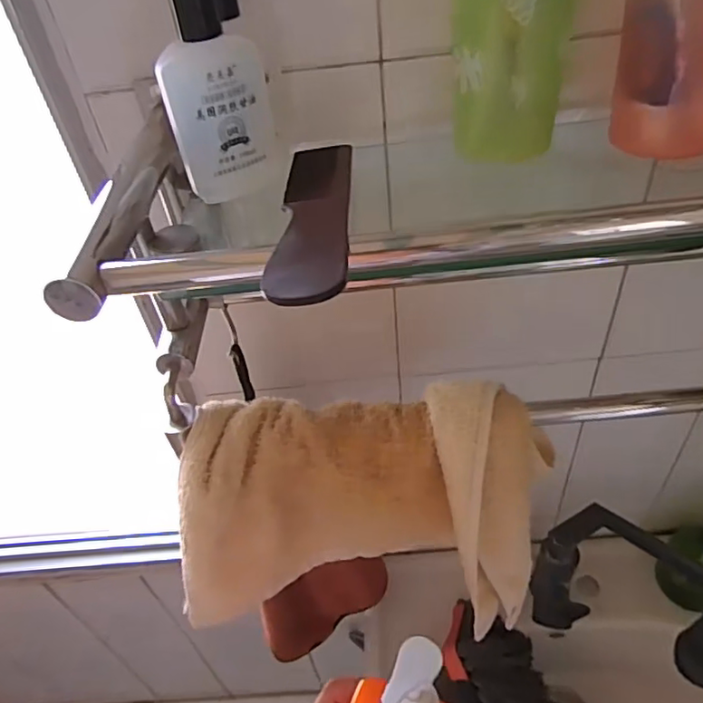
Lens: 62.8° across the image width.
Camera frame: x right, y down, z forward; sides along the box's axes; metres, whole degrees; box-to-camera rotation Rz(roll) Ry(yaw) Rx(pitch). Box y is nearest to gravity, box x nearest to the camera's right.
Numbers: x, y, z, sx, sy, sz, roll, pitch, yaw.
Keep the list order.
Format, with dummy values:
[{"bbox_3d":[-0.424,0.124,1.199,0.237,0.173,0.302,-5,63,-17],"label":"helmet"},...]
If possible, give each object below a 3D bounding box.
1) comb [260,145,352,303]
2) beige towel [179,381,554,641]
[{"bbox_3d":[-0.018,-0.078,0.301,0.037,0.013,0.241,-5,30,2],"label":"comb"},{"bbox_3d":[0.004,0.114,0.395,0.243,0.165,0.091,0,44,7],"label":"beige towel"}]

